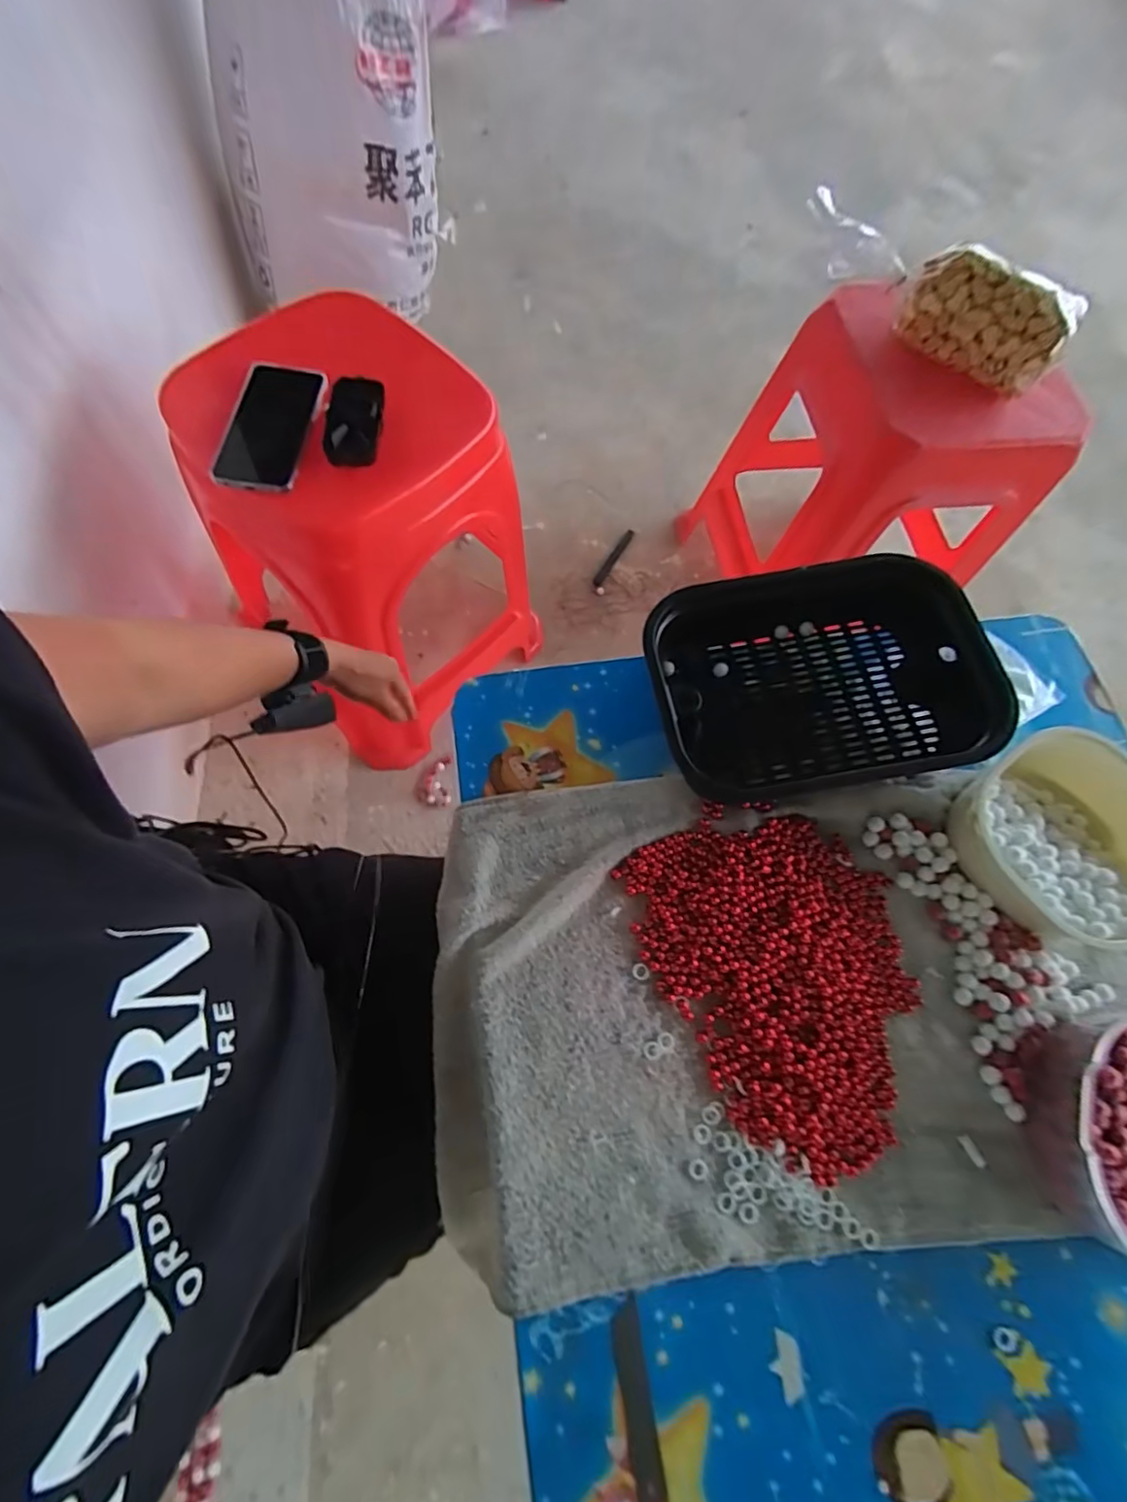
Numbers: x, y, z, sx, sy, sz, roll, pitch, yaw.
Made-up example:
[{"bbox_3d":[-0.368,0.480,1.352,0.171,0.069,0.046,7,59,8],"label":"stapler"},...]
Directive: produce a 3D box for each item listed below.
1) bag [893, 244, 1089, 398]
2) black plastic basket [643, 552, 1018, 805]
[{"bbox_3d":[0.483,-0.497,0.683,0.178,0.082,0.075,29,70,5],"label":"bag"},{"bbox_3d":[0.193,-0.057,0.475,0.250,0.082,0.176,-3,70,-4],"label":"black plastic basket"}]

